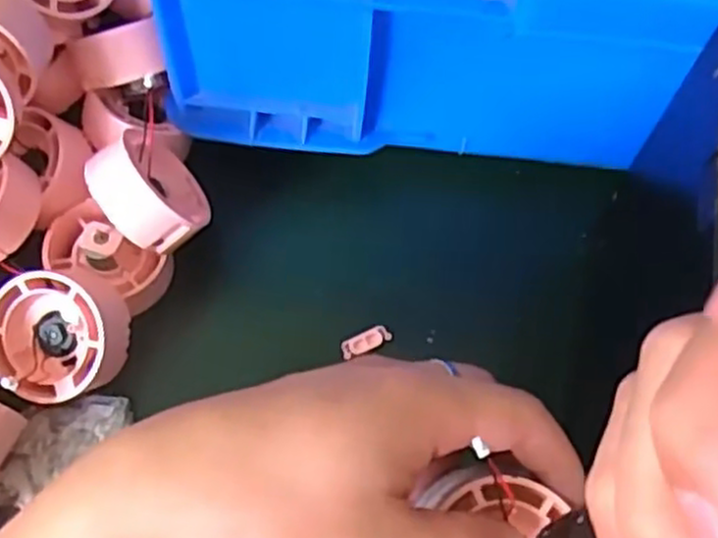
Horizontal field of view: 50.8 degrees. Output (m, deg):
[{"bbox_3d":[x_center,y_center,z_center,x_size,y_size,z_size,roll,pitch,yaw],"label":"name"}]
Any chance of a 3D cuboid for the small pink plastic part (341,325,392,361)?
[{"bbox_3d":[0.004,0.034,0.356,0.025,0.004,0.008,-23,65,-17],"label":"small pink plastic part"}]

